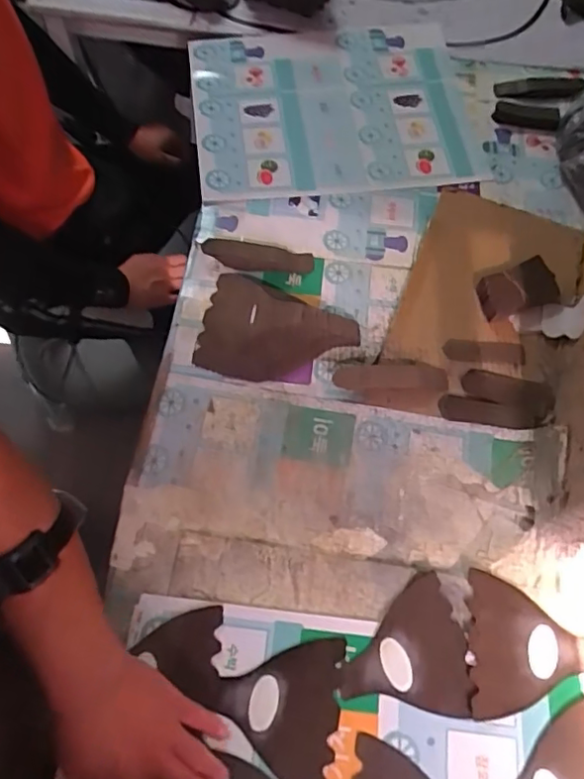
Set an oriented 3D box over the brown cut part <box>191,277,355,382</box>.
[{"bbox_3d":[-0.019,-0.083,0.752,0.201,0.045,0.149,12,64,6],"label":"brown cut part"}]

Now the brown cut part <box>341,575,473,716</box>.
[{"bbox_3d":[0.122,0.258,0.596,0.126,0.004,0.128,10,64,5],"label":"brown cut part"}]

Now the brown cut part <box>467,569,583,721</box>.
[{"bbox_3d":[0.248,0.267,0.591,0.124,0.010,0.136,6,63,3],"label":"brown cut part"}]

